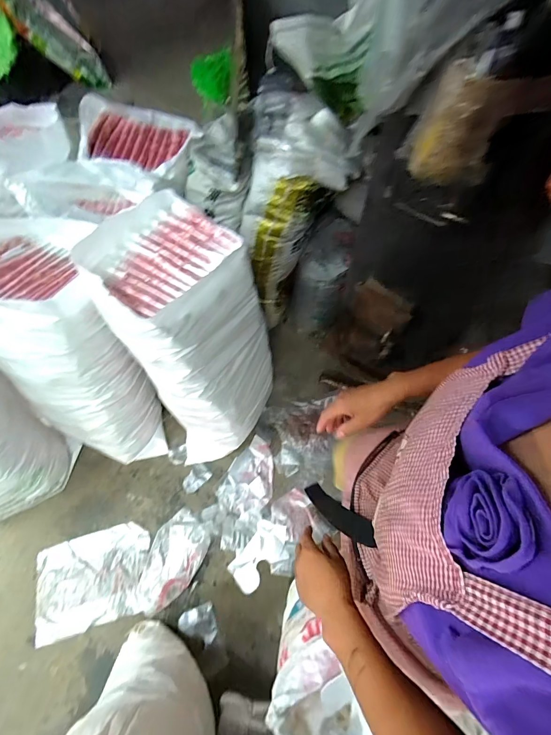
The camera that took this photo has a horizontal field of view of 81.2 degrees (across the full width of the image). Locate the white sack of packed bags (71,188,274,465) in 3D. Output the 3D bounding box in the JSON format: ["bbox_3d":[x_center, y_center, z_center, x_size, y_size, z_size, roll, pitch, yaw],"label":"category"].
[{"bbox_3d":[-0.225,-0.064,1.020,0.382,0.736,0.394,-35,67,-15],"label":"white sack of packed bags"}]

